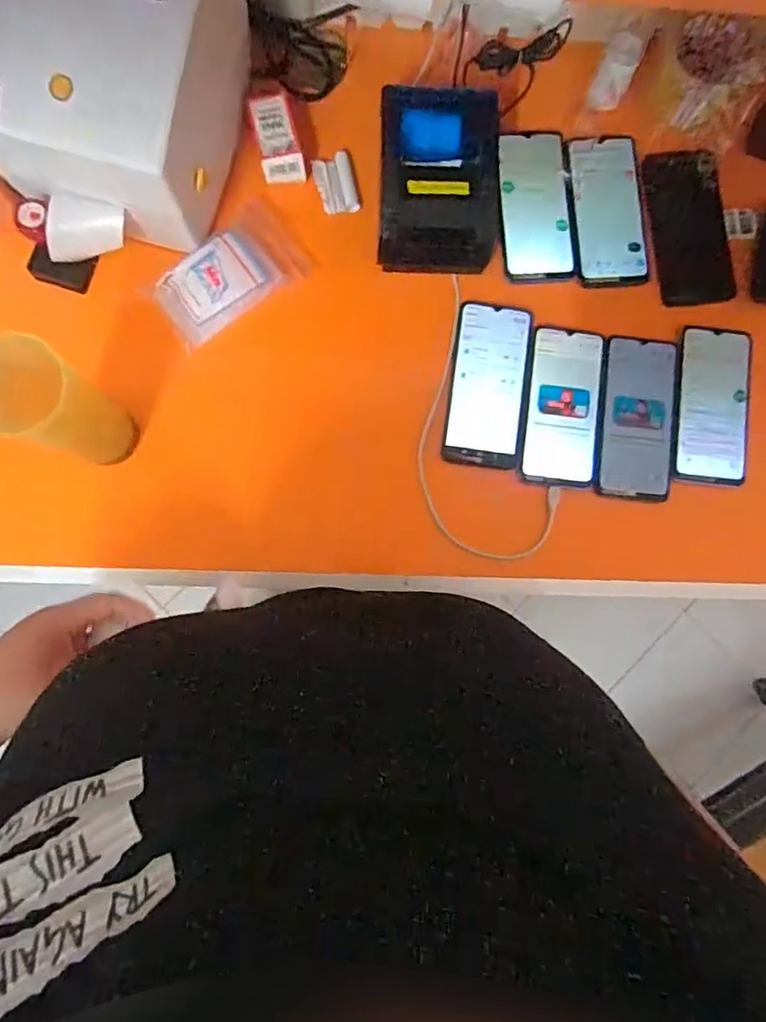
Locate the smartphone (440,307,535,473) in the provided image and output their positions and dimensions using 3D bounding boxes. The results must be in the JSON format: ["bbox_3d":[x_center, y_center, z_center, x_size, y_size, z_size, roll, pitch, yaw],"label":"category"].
[{"bbox_3d":[0.106,-0.127,0.601,0.075,0.006,0.163,8,85,-2],"label":"smartphone"}]

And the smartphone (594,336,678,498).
[{"bbox_3d":[0.257,-0.093,0.605,0.076,0.005,0.160,5,85,-3],"label":"smartphone"}]

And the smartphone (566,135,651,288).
[{"bbox_3d":[0.235,-0.312,0.621,0.076,0.015,0.153,-5,86,-4],"label":"smartphone"}]

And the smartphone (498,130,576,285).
[{"bbox_3d":[0.157,-0.316,0.622,0.073,0.008,0.156,-3,85,-3],"label":"smartphone"}]

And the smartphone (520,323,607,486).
[{"bbox_3d":[0.182,-0.104,0.602,0.074,0.006,0.158,8,85,-3],"label":"smartphone"}]

